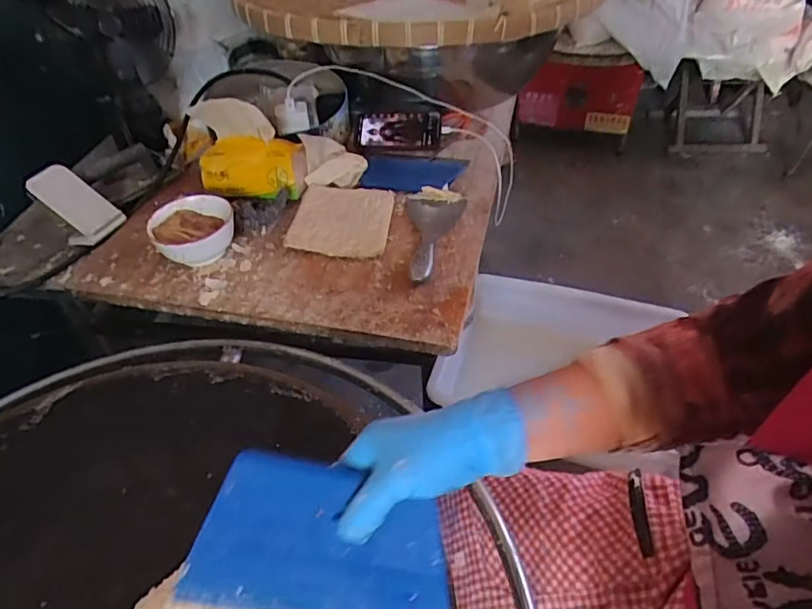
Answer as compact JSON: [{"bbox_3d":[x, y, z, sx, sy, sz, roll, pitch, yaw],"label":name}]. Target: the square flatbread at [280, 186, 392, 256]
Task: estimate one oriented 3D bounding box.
[{"bbox_3d":[-0.101,-0.137,0.853,0.150,0.014,0.177,3,45,6],"label":"square flatbread"}]

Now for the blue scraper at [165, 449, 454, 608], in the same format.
[{"bbox_3d":[-0.059,0.175,0.370,0.184,0.015,0.124,5,74,1],"label":"blue scraper"}]

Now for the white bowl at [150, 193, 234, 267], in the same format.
[{"bbox_3d":[-0.311,-0.104,0.803,0.115,0.061,0.125,-1,45,1],"label":"white bowl"}]

